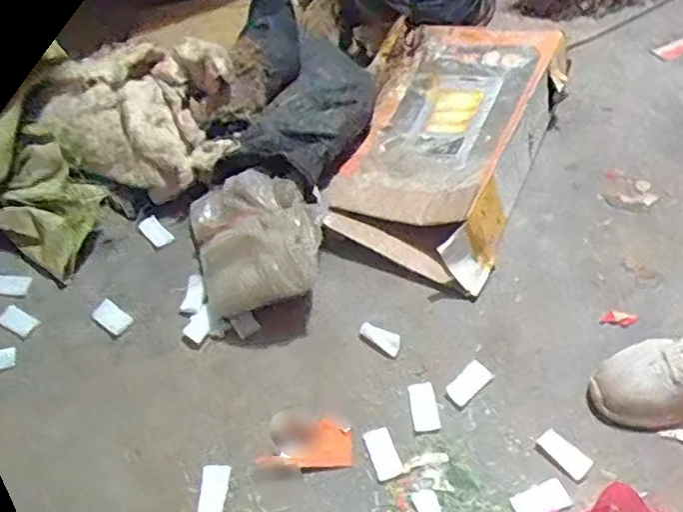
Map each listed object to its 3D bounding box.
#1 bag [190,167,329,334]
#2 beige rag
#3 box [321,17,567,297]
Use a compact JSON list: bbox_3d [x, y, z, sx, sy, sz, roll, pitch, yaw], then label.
[{"bbox_3d":[-0.132,-0.028,1.020,0.214,0.128,0.242,-12,53,-3],"label":"bag"},{"bbox_3d":[-0.346,-0.261,1.103,0.303,0.163,0.277,23,60,20],"label":"beige rag"},{"bbox_3d":[0.175,-0.230,1.155,0.360,0.115,0.562,19,57,19],"label":"box"}]

